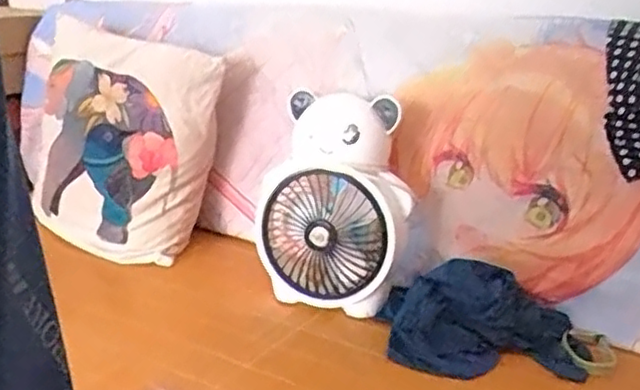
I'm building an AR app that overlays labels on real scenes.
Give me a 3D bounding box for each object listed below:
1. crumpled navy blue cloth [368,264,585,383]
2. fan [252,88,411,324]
[{"bbox_3d":[0.218,0.166,0.918,0.257,0.086,0.166,3,16,2],"label":"crumpled navy blue cloth"},{"bbox_3d":[0.014,0.020,0.985,0.218,0.315,0.091,7,16,16],"label":"fan"}]

